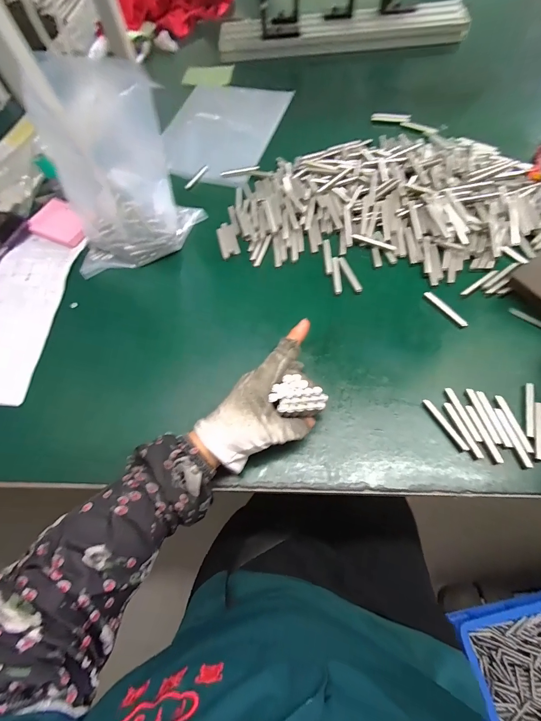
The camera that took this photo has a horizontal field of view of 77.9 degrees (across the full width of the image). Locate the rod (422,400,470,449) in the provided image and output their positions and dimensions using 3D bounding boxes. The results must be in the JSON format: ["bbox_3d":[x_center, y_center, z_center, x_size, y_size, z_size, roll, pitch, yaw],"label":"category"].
[{"bbox_3d":[0.173,0.063,0.332,0.005,0.004,0.058,-26,64,-10],"label":"rod"}]

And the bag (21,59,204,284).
[{"bbox_3d":[-0.187,-0.220,0.407,0.167,0.177,0.106,-12,62,-3],"label":"bag"}]

